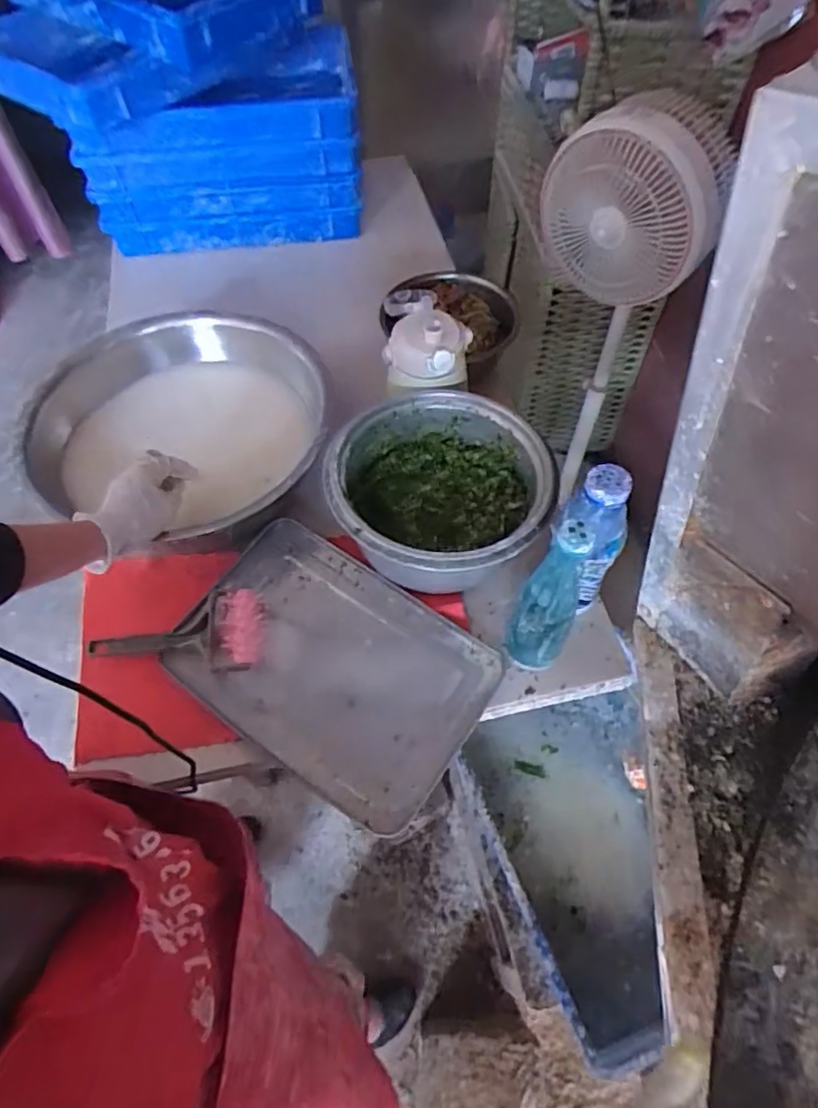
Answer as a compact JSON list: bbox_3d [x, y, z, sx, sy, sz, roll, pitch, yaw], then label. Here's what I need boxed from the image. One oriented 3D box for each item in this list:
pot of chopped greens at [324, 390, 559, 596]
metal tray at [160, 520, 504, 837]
[{"bbox_3d":[0.034,-0.066,0.724,0.242,0.106,0.243,0,57,0],"label":"pot of chopped greens"},{"bbox_3d":[-0.092,0.122,0.688,0.341,0.034,0.234,29,62,18],"label":"metal tray"}]

